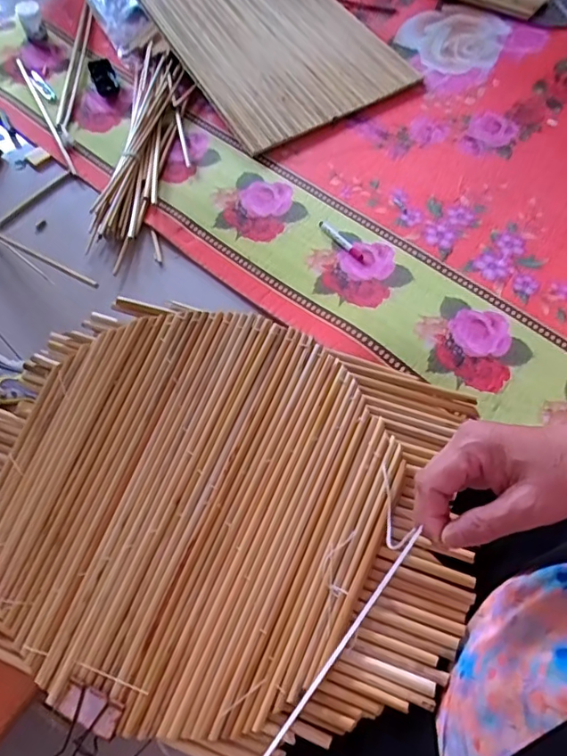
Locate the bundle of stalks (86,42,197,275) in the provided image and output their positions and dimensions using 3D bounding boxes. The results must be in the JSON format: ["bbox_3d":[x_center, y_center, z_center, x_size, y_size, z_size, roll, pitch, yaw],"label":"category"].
[{"bbox_3d":[-0.266,-0.458,1.043,0.155,0.042,0.579,0,62,1],"label":"bundle of stalks"}]

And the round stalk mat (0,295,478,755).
[{"bbox_3d":[-0.062,0.108,0.442,0.412,0.018,0.326,17,74,11],"label":"round stalk mat"}]

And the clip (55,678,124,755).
[{"bbox_3d":[-0.154,0.272,0.408,0.050,0.036,0.058,21,64,11],"label":"clip"}]

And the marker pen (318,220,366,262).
[{"bbox_3d":[0.104,-0.246,0.953,0.019,0.012,0.112,-37,67,-18],"label":"marker pen"}]

